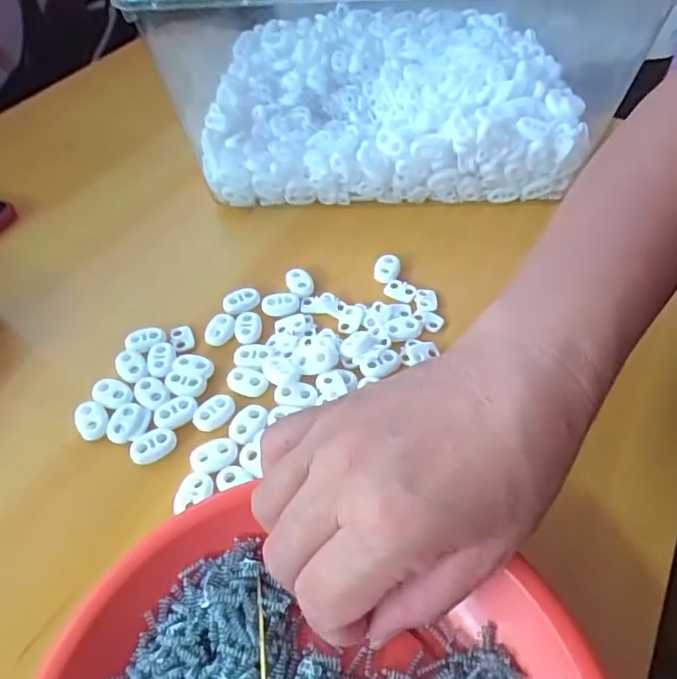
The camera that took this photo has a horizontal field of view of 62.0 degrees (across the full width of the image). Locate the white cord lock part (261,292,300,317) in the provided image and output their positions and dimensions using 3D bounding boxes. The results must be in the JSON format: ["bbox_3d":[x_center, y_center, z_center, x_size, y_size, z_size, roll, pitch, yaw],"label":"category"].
[{"bbox_3d":[-0.035,-0.022,0.334,0.022,0.005,0.014,-16,50,-9],"label":"white cord lock part"}]

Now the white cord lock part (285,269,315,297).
[{"bbox_3d":[-0.024,-0.036,0.346,0.014,0.004,0.023,-19,51,-12],"label":"white cord lock part"}]

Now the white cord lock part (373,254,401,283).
[{"bbox_3d":[0.031,-0.045,0.351,0.016,0.007,0.019,5,50,9],"label":"white cord lock part"}]

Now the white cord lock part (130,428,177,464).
[{"bbox_3d":[-0.091,0.052,0.277,0.022,0.005,0.014,-26,52,-17],"label":"white cord lock part"}]

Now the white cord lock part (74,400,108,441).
[{"bbox_3d":[-0.126,0.041,0.287,0.015,0.004,0.023,-26,52,-17],"label":"white cord lock part"}]

